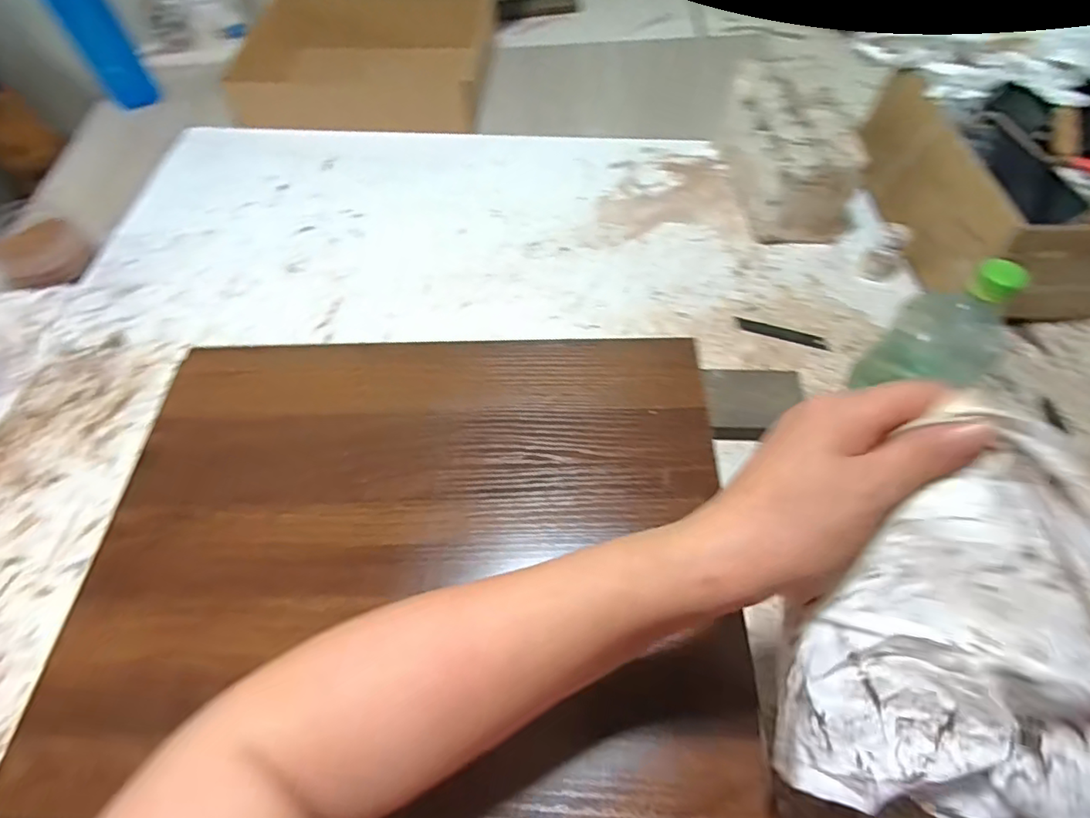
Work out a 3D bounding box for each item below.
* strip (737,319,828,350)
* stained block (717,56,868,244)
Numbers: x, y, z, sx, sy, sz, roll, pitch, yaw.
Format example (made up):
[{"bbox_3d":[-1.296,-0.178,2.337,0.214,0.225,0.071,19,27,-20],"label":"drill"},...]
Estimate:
[{"bbox_3d":[0.258,-0.083,0.633,0.096,0.007,0.018,19,62,22],"label":"strip"},{"bbox_3d":[0.295,-0.317,0.714,0.104,0.114,0.214,-8,58,-3],"label":"stained block"}]

